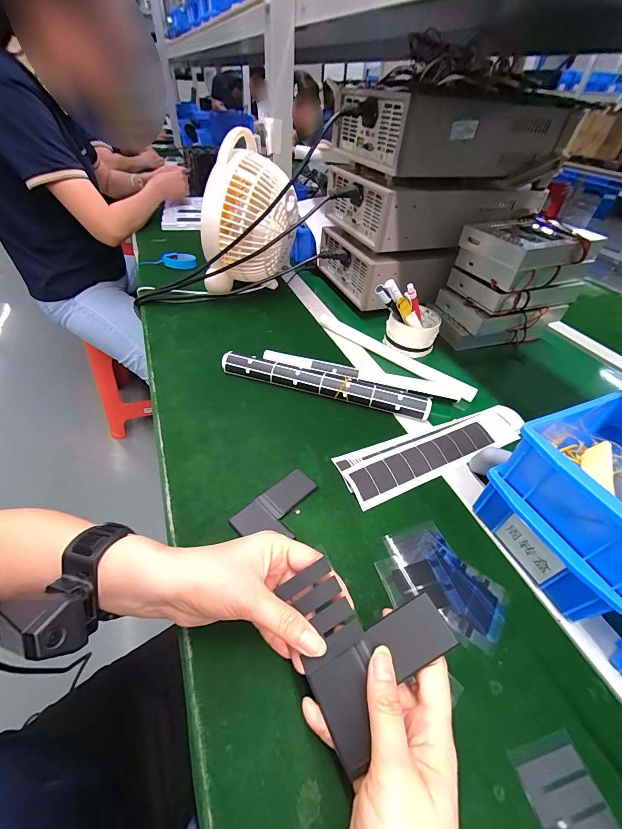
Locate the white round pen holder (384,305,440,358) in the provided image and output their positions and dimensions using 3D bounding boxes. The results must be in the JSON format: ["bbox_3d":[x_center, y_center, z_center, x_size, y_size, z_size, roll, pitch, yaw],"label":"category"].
[{"bbox_3d":[0.175,-0.146,0.577,0.085,0.052,0.090,3,45,-3],"label":"white round pen holder"}]

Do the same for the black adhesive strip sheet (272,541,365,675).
[{"bbox_3d":[0.004,0.136,0.236,0.043,0.004,0.062,-31,56,1],"label":"black adhesive strip sheet"}]

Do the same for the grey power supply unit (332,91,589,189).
[{"bbox_3d":[0.236,-0.477,0.566,0.327,0.093,0.218,-14,48,-19],"label":"grey power supply unit"}]

